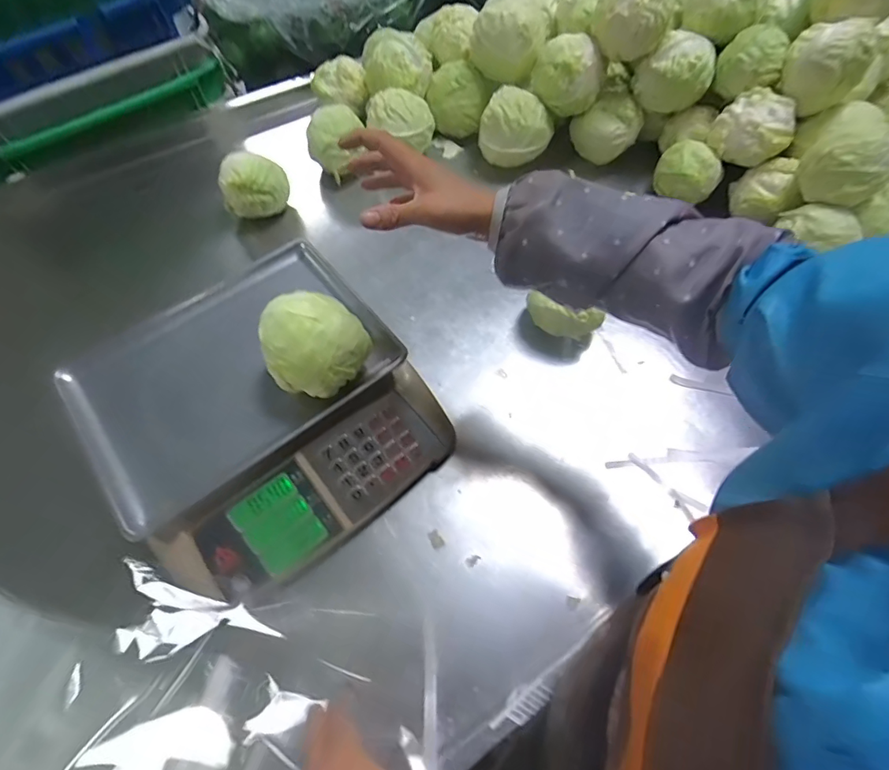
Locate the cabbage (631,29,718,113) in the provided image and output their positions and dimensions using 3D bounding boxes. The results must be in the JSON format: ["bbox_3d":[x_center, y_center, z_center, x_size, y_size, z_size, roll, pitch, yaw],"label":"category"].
[{"bbox_3d":[0.384,-0.513,0.781,0.120,0.095,0.119,15,63,9],"label":"cabbage"}]

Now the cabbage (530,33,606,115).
[{"bbox_3d":[0.212,-0.533,0.792,0.119,0.098,0.106,11,62,7],"label":"cabbage"}]

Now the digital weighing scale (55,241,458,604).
[{"bbox_3d":[-0.215,0.025,0.561,0.345,0.091,0.357,-37,67,-18],"label":"digital weighing scale"}]

